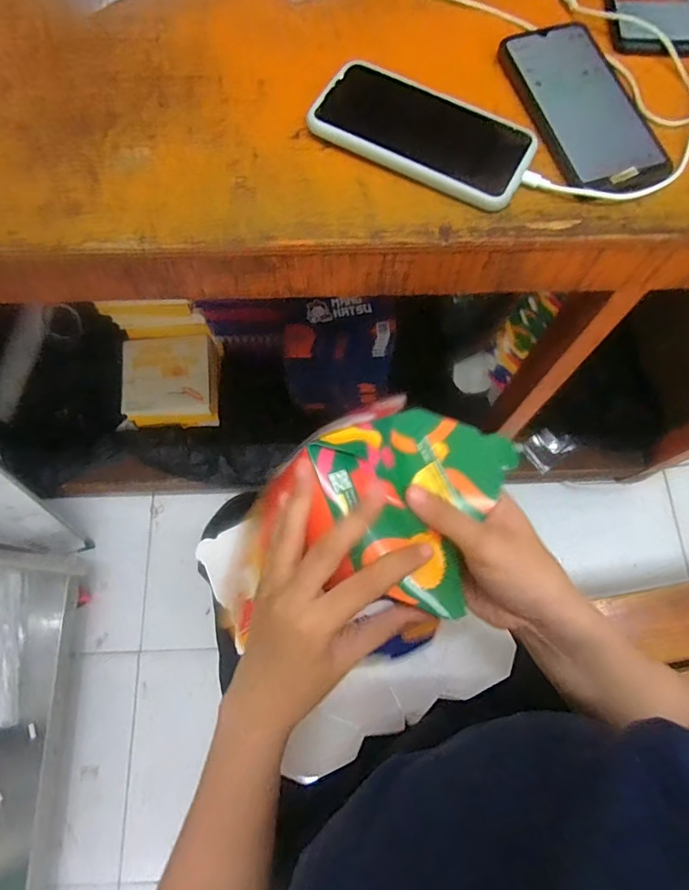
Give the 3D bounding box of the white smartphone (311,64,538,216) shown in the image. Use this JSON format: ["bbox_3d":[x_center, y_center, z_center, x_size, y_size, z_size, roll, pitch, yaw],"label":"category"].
[{"bbox_3d":[0.062,-0.247,0.389,0.170,0.016,0.084,27,76,8],"label":"white smartphone"}]

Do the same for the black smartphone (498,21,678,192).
[{"bbox_3d":[0.194,-0.274,0.400,0.084,0.010,0.178,-15,74,-3],"label":"black smartphone"}]

